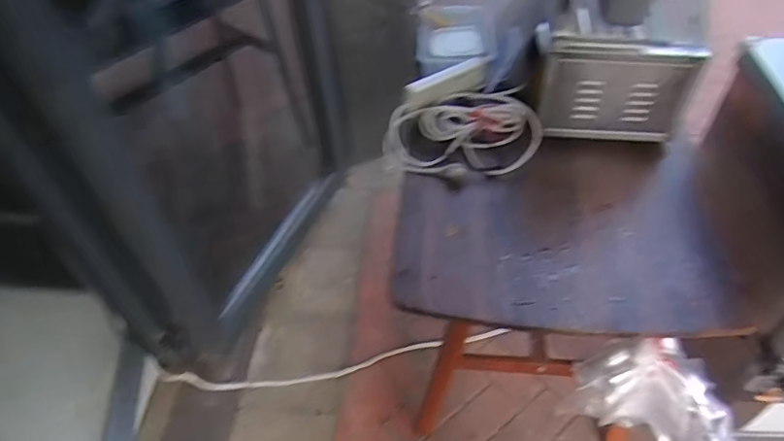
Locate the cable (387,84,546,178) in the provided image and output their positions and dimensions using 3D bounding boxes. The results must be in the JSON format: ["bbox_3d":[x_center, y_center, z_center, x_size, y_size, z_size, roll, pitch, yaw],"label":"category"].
[{"bbox_3d":[0.153,-0.187,1.152,0.333,0.082,0.230,-4,47,-1],"label":"cable"}]

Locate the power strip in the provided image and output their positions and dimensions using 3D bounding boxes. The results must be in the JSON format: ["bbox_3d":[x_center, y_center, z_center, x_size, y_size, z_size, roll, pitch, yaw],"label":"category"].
[{"bbox_3d":[0.121,-0.299,1.185,0.203,0.063,0.041,-26,51,-20],"label":"power strip"}]

